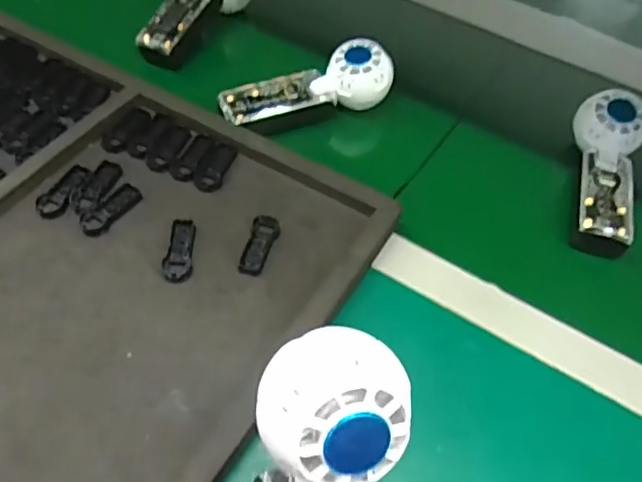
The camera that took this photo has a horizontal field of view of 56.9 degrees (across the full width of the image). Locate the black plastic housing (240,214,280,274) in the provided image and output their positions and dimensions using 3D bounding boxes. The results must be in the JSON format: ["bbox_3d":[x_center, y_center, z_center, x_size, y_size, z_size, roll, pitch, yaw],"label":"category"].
[{"bbox_3d":[-0.048,0.003,0.462,0.021,0.010,0.054,12,50,5],"label":"black plastic housing"}]

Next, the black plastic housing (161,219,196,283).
[{"bbox_3d":[-0.109,0.006,0.455,0.021,0.007,0.055,0,50,-4],"label":"black plastic housing"}]

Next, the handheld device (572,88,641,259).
[{"bbox_3d":[0.258,-0.065,0.533,0.059,0.063,0.162,14,50,7],"label":"handheld device"}]

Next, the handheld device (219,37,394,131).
[{"bbox_3d":[-0.013,-0.152,0.565,0.164,0.041,0.052,-15,60,-16],"label":"handheld device"}]

